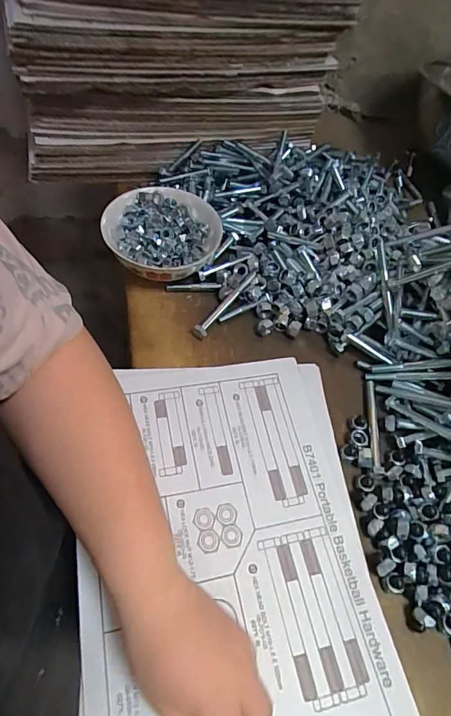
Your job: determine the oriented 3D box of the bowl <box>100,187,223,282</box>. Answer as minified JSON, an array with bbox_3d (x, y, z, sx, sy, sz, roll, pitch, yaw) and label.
[{"bbox_3d":[-0.076,-0.136,0.511,0.121,0.059,0.128,3,56,-5],"label":"bowl"}]

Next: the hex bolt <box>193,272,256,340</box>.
[{"bbox_3d":[0.004,-0.060,0.499,0.013,0.017,0.107,36,59,16],"label":"hex bolt"}]

